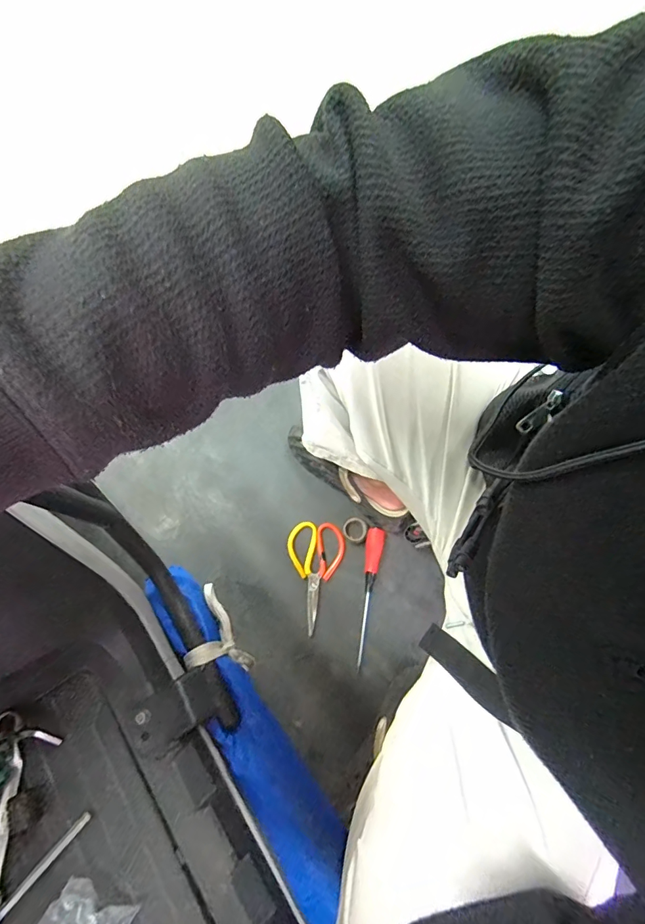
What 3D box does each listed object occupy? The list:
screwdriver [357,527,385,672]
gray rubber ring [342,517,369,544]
[{"bbox_3d":[0.081,0.249,0.806,0.030,0.025,0.250,12,74,4],"label":"screwdriver"},{"bbox_3d":[0.066,0.134,0.849,0.051,0.017,0.048,0,73,0],"label":"gray rubber ring"}]

